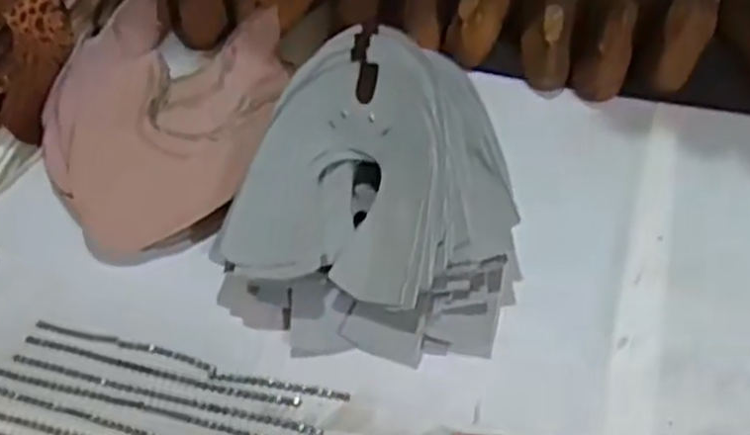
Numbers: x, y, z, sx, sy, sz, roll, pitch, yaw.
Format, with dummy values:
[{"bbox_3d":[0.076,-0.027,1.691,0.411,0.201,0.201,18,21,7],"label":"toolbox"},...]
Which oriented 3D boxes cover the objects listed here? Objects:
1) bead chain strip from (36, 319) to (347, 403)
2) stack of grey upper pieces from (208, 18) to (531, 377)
[{"bbox_3d":[-0.121,0.094,0.512,0.217,0.004,0.011,12,56,12],"label":"bead chain strip"},{"bbox_3d":[0.006,-0.018,0.538,0.189,0.083,0.211,12,55,12],"label":"stack of grey upper pieces"}]

